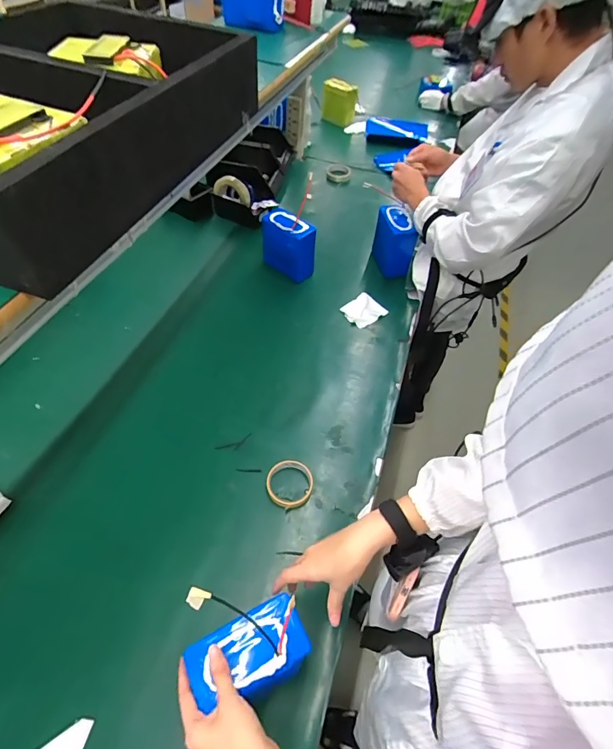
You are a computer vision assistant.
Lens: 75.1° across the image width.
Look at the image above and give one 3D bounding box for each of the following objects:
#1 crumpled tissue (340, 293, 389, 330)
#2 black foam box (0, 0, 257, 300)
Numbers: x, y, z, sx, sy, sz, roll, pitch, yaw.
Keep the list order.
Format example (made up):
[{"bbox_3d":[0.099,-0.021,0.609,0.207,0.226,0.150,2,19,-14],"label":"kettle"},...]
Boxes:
[{"bbox_3d":[0.156,-0.173,1.079,0.100,0.020,0.090,-30,62,-25],"label":"crumpled tissue"},{"bbox_3d":[-0.349,-0.376,0.556,0.403,0.114,0.574,18,54,8],"label":"black foam box"}]

